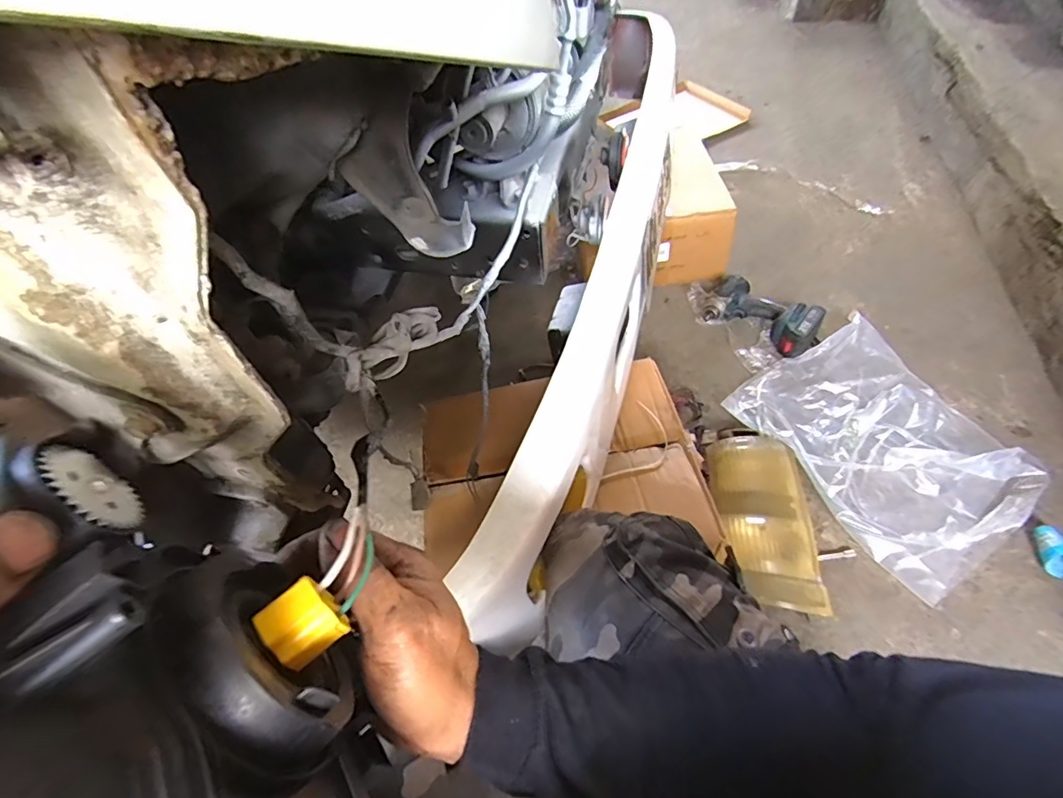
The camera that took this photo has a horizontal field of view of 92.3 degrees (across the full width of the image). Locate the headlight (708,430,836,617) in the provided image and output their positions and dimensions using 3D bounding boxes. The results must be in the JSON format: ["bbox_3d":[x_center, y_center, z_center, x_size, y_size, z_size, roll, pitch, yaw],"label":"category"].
[{"bbox_3d":[0.393,0.195,0.861,0.157,0.066,0.304,-1,54,2],"label":"headlight"}]

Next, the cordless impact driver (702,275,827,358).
[{"bbox_3d":[0.514,-0.194,1.127,0.246,0.092,0.113,33,62,24],"label":"cordless impact driver"}]

